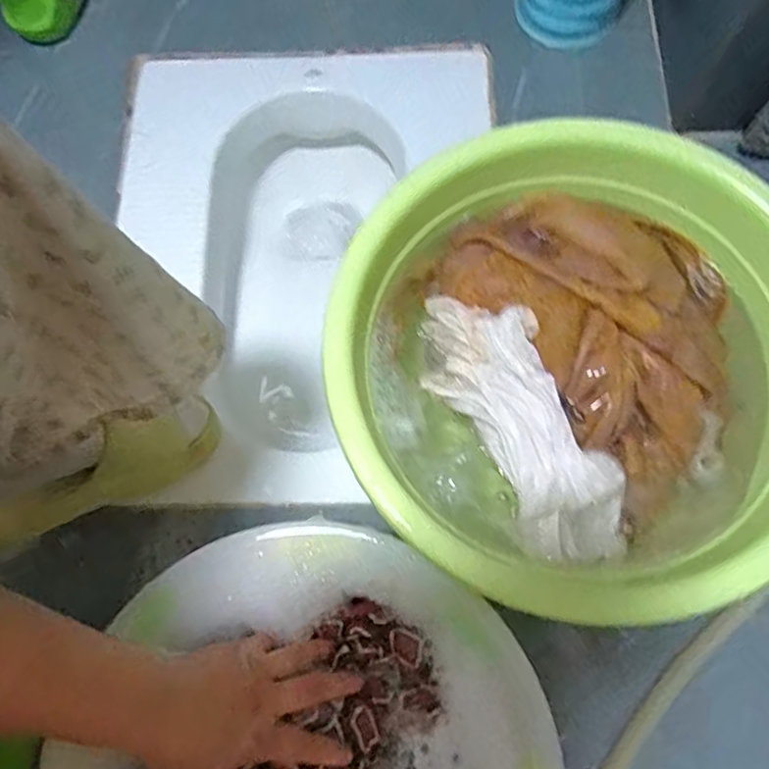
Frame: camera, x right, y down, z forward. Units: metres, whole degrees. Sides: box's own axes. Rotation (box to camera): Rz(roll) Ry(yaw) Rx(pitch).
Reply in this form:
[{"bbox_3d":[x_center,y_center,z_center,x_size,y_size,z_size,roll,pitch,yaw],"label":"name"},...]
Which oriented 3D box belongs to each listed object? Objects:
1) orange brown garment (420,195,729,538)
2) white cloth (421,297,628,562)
[{"bbox_3d":[0.191,-0.056,0.531,0.205,0.064,0.289,-40,75,-10],"label":"orange brown garment"},{"bbox_3d":[0.111,0.029,0.499,0.092,0.035,0.237,-28,74,-7],"label":"white cloth"}]

